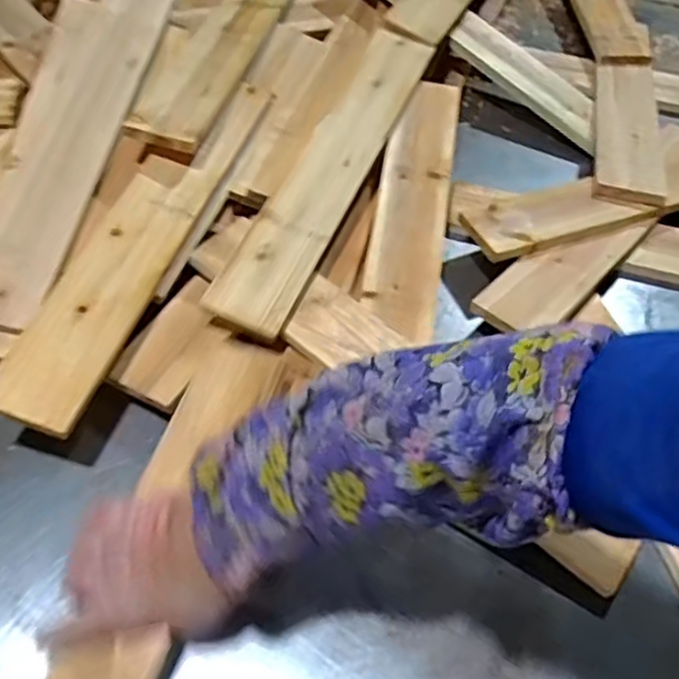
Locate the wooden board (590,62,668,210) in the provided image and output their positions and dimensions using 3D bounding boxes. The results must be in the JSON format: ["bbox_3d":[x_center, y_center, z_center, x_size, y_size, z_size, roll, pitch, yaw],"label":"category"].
[{"bbox_3d":[0.379,-0.282,0.859,0.084,0.024,0.334,25,47,-2],"label":"wooden board"}]

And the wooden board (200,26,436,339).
[{"bbox_3d":[-0.005,-0.208,0.743,0.085,0.025,0.484,18,55,11],"label":"wooden board"}]

